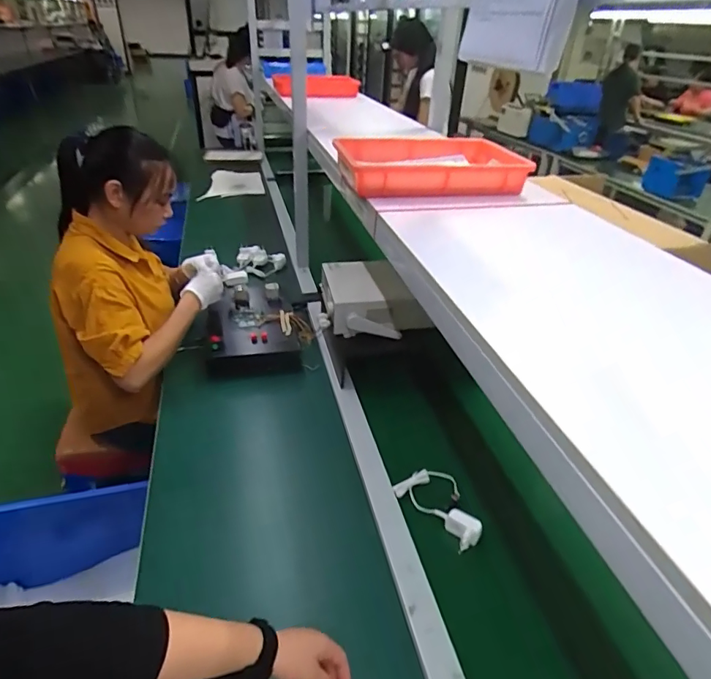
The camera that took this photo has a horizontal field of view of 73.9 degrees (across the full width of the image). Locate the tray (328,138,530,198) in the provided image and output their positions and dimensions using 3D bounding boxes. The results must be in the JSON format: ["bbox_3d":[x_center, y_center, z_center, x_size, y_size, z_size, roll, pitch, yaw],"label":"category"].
[{"bbox_3d":[0.165,-0.380,1.029,0.398,0.059,0.251,-6,35,-13],"label":"tray"}]

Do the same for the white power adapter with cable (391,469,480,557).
[{"bbox_3d":[0.172,0.303,0.891,0.172,0.048,0.114,29,42,34],"label":"white power adapter with cable"}]

